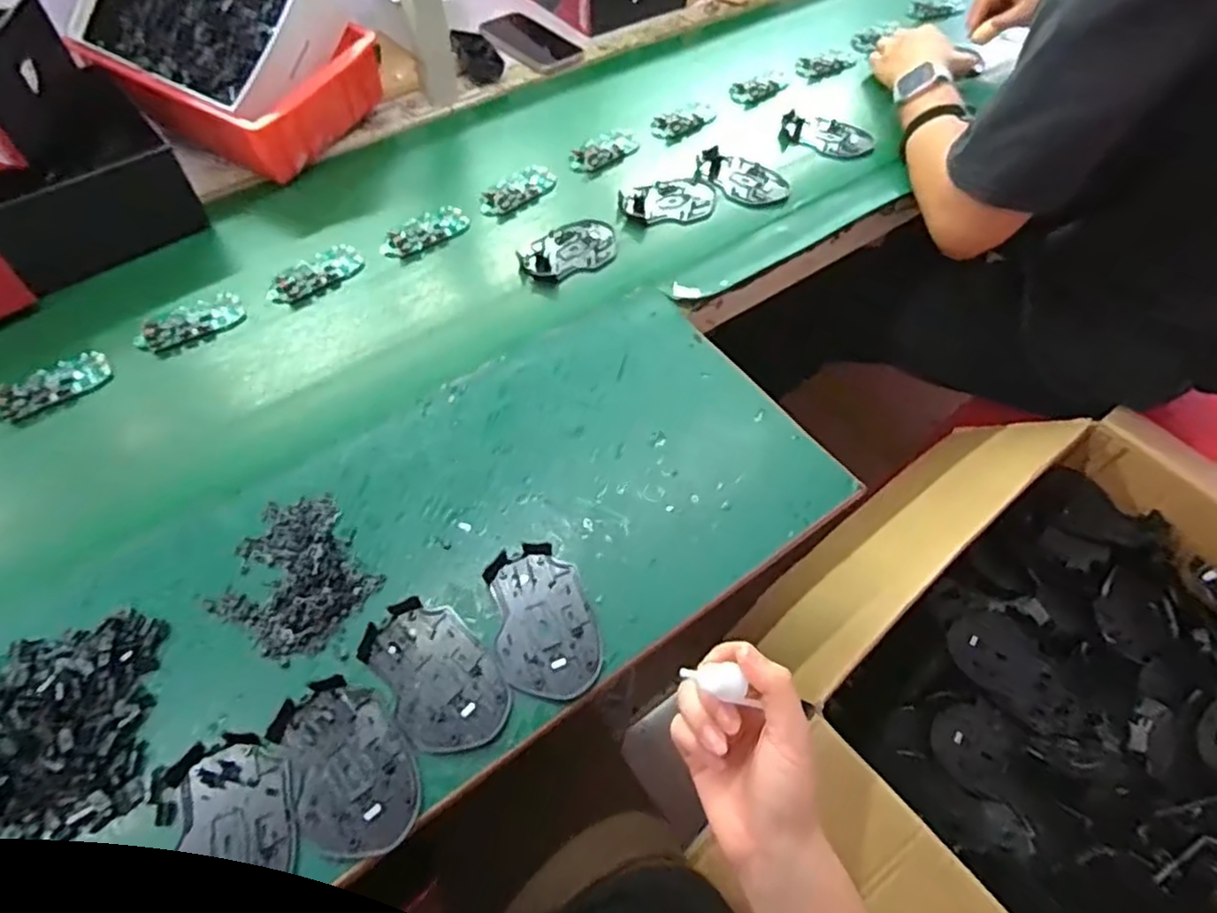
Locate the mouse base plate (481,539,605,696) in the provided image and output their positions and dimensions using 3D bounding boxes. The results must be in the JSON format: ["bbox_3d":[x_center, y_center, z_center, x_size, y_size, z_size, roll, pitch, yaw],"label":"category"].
[{"bbox_3d":[-0.047,0.121,0.500,0.072,0.007,0.114,-12,59,-10],"label":"mouse base plate"}]

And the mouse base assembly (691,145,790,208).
[{"bbox_3d":[0.161,-0.336,0.809,0.115,0.011,0.084,22,60,12],"label":"mouse base assembly"}]

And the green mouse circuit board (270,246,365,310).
[{"bbox_3d":[-0.305,-0.190,0.702,0.047,0.009,0.100,39,65,20],"label":"green mouse circuit board"}]

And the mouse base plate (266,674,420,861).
[{"bbox_3d":[-0.171,0.202,0.442,0.075,0.006,0.115,-25,62,-16],"label":"mouse base plate"}]

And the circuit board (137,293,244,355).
[{"bbox_3d":[-0.409,-0.130,0.657,0.096,0.011,0.051,-32,64,-20],"label":"circuit board"}]

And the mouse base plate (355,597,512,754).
[{"bbox_3d":[-0.121,0.154,0.475,0.071,0.007,0.115,-35,65,-21],"label":"mouse base plate"}]

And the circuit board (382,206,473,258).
[{"bbox_3d":[-0.203,-0.247,0.742,0.100,0.011,0.040,-31,64,-19],"label":"circuit board"}]

